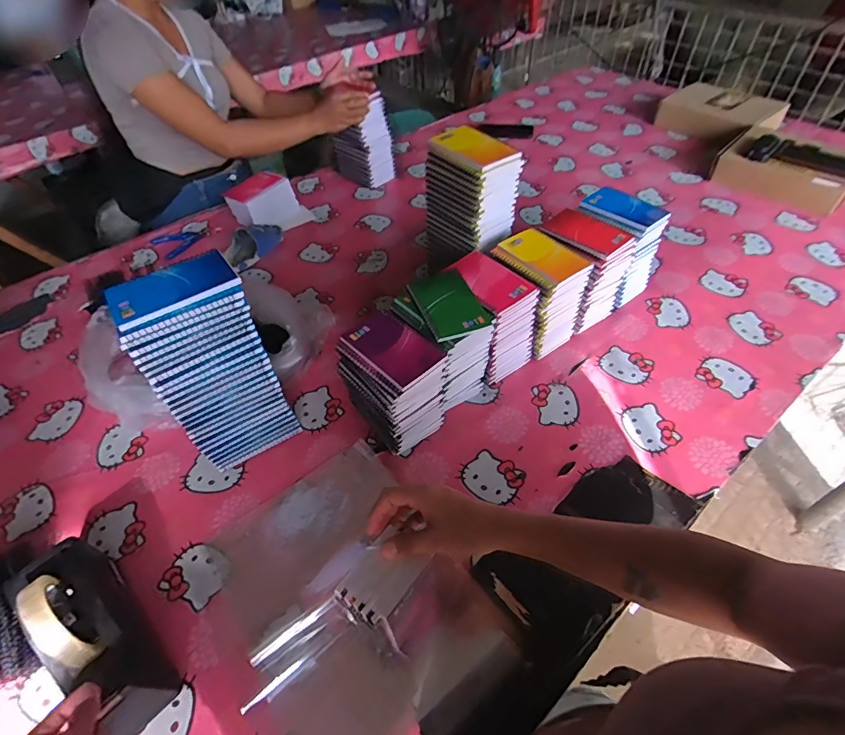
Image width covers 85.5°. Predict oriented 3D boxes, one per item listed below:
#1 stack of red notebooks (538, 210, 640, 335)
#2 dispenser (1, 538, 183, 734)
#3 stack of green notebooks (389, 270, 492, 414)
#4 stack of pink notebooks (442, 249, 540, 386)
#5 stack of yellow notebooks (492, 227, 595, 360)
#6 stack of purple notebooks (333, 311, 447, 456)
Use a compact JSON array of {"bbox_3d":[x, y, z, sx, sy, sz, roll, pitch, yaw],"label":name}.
[{"bbox_3d":[0.274,-0.176,0.813,0.115,0.168,0.136,-33,55,-23],"label":"stack of red notebooks"},{"bbox_3d":[-0.353,0.278,0.486,0.220,0.126,0.071,34,59,28],"label":"dispenser"},{"bbox_3d":[0.037,-0.034,0.705,0.109,0.171,0.136,-28,53,-19],"label":"stack of green notebooks"},{"bbox_3d":[0.105,-0.083,0.748,0.094,0.161,0.142,-30,54,-21],"label":"stack of pink notebooks"},{"bbox_3d":[0.194,-0.124,0.776,0.108,0.170,0.131,-30,54,-21],"label":"stack of yellow notebooks"},{"bbox_3d":[-0.040,0.024,0.658,0.095,0.167,0.129,-37,57,-26],"label":"stack of purple notebooks"}]

